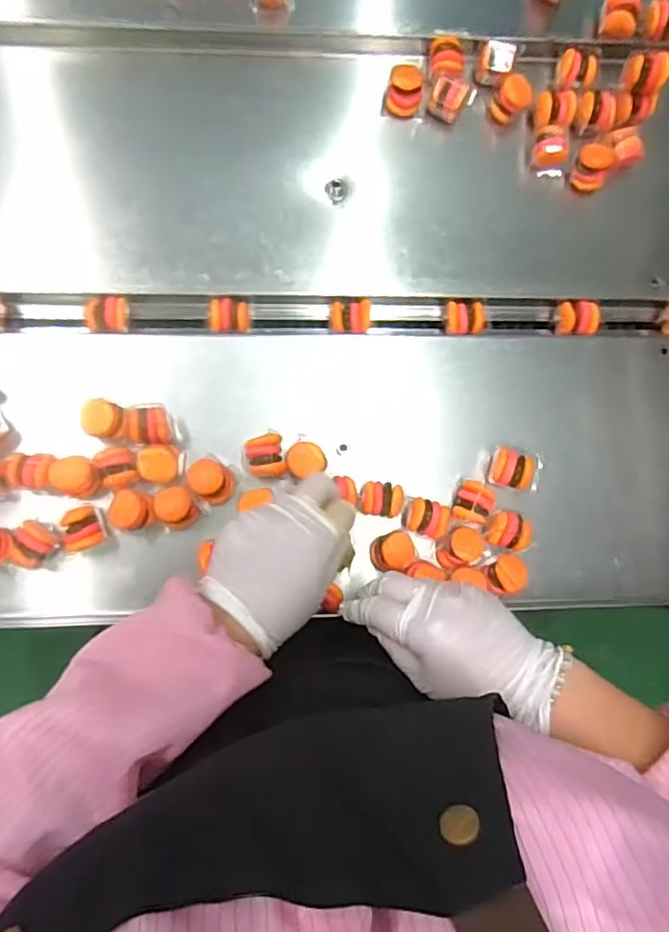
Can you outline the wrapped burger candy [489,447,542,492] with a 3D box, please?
[{"bbox_3d":[0.144,0.003,0.488,0.039,0.028,0.031,13,82,-3],"label":"wrapped burger candy"}]

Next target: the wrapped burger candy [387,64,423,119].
[{"bbox_3d":[0.061,-0.326,0.523,0.031,0.032,0.031,1,83,-4],"label":"wrapped burger candy"}]

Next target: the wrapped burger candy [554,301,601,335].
[{"bbox_3d":[0.216,-0.131,0.533,0.029,0.027,0.031,2,83,-4],"label":"wrapped burger candy"}]

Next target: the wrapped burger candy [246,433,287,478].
[{"bbox_3d":[-0.055,-0.007,0.475,0.029,0.024,0.032,-8,84,-6],"label":"wrapped burger candy"}]

